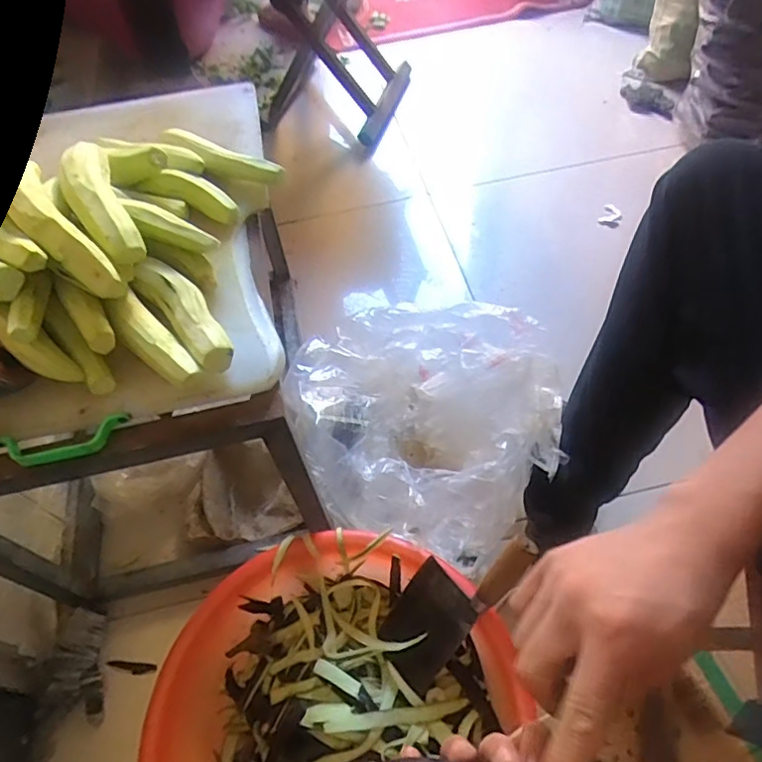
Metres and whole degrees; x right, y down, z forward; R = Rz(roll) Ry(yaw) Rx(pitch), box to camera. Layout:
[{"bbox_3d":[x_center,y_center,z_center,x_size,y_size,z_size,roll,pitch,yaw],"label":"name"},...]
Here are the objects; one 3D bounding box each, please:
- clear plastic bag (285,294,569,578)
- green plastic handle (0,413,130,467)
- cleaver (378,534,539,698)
[{"bbox_3d":[0.059,0.073,0.855,0.375,0.220,0.366,-7,56,-1],"label":"clear plastic bag"},{"bbox_3d":[-0.301,0.058,0.527,0.124,0.016,0.033,-10,56,-3],"label":"green plastic handle"},{"bbox_3d":[0.084,0.256,0.653,0.029,0.239,0.101,5,41,-47],"label":"cleaver"}]

